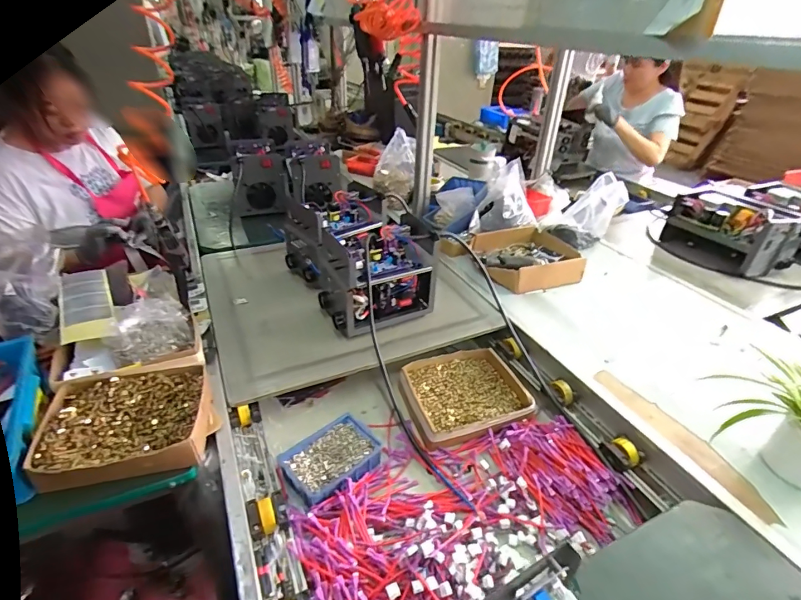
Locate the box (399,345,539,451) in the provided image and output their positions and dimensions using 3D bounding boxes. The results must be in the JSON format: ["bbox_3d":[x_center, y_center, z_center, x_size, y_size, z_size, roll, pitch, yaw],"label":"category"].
[{"bbox_3d":[0.126,0.187,0.852,0.222,0.050,0.197,-9,34,-16],"label":"box"}]

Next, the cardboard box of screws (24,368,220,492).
[{"bbox_3d":[-0.413,0.186,0.661,0.221,0.053,0.186,-6,34,-13],"label":"cardboard box of screws"}]

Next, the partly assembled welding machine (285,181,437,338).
[{"bbox_3d":[-0.118,-0.116,1.039,0.239,0.187,0.435,-17,37,-27],"label":"partly assembled welding machine"}]

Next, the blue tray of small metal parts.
[{"bbox_3d":[-0.112,0.269,0.713,0.151,0.054,0.108,-23,40,-33],"label":"blue tray of small metal parts"}]

